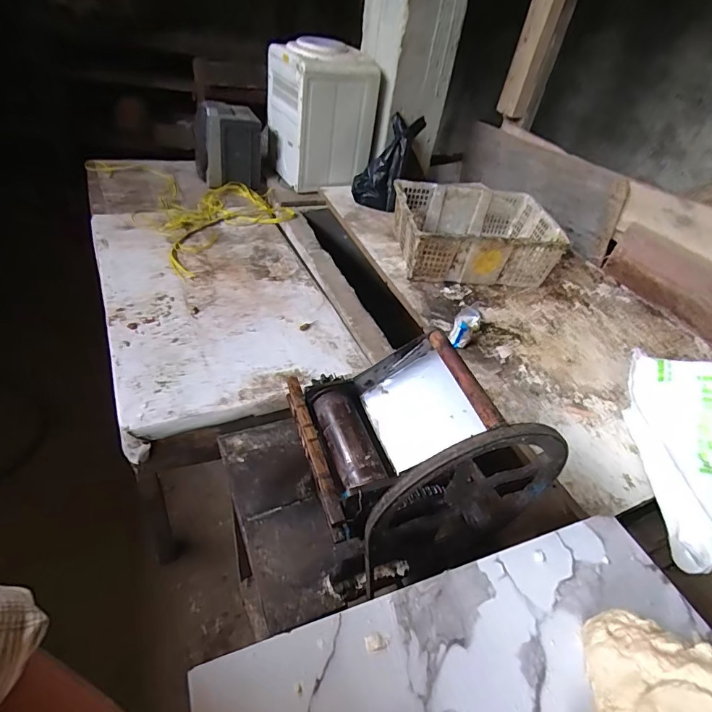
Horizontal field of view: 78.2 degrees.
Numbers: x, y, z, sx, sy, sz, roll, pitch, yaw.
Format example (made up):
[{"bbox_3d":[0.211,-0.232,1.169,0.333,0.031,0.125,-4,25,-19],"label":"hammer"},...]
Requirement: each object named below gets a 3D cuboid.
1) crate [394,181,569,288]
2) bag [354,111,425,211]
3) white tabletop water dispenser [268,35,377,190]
[{"bbox_3d":[0.364,-0.380,1.375,0.477,0.162,0.339,-1,43,-9],"label":"crate"},{"bbox_3d":[0.116,-0.695,1.551,0.194,0.350,0.102,32,10,24],"label":"bag"},{"bbox_3d":[-0.124,-0.873,1.592,0.311,0.409,0.291,-12,47,-23],"label":"white tabletop water dispenser"}]

